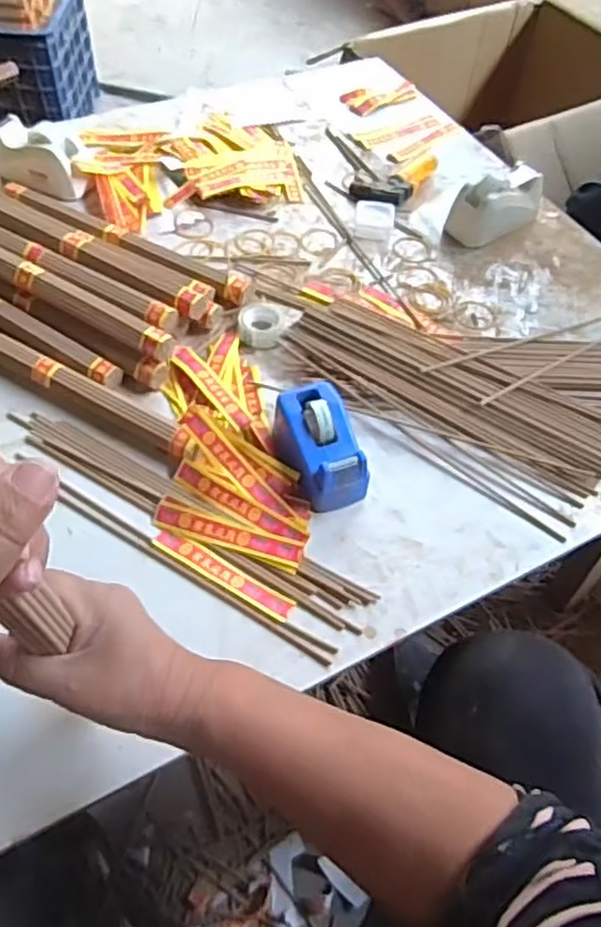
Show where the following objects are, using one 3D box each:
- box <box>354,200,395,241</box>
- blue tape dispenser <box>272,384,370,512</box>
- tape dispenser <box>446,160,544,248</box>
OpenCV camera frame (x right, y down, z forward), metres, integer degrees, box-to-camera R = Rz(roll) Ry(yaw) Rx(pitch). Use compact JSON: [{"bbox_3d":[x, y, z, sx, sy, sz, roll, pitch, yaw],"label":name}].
[{"bbox_3d":[0.086,-0.283,0.798,0.043,0.016,0.050,8,55,2],"label":"box"},{"bbox_3d":[0.014,-0.016,0.580,0.061,0.050,0.102,-14,57,-14],"label":"blue tape dispenser"},{"bbox_3d":[0.231,-0.302,0.797,0.117,0.061,0.052,-26,61,-20],"label":"tape dispenser"}]

